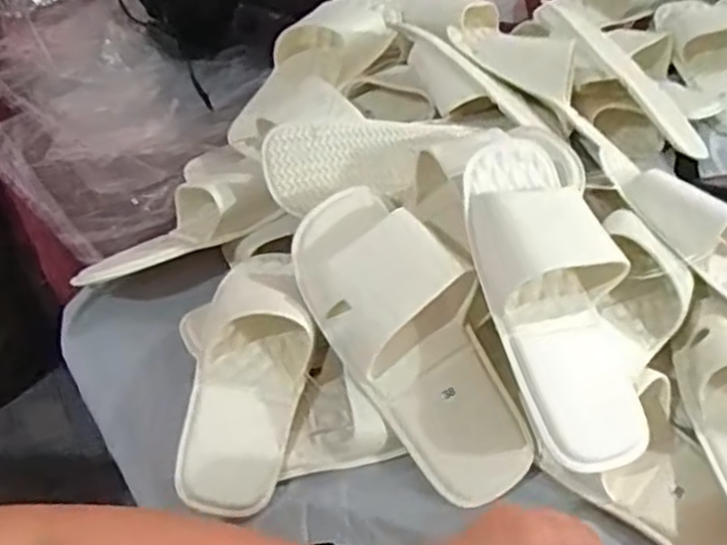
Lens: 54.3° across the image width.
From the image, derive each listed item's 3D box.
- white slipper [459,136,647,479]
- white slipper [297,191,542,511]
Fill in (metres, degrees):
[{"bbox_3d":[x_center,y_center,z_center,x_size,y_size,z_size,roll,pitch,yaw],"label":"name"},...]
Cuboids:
[{"bbox_3d":[0.148,0.012,0.547,0.105,0.052,0.266,-10,75,-11],"label":"white slipper"},{"bbox_3d":[0.040,0.051,0.565,0.106,0.074,0.273,-26,81,-23],"label":"white slipper"}]

